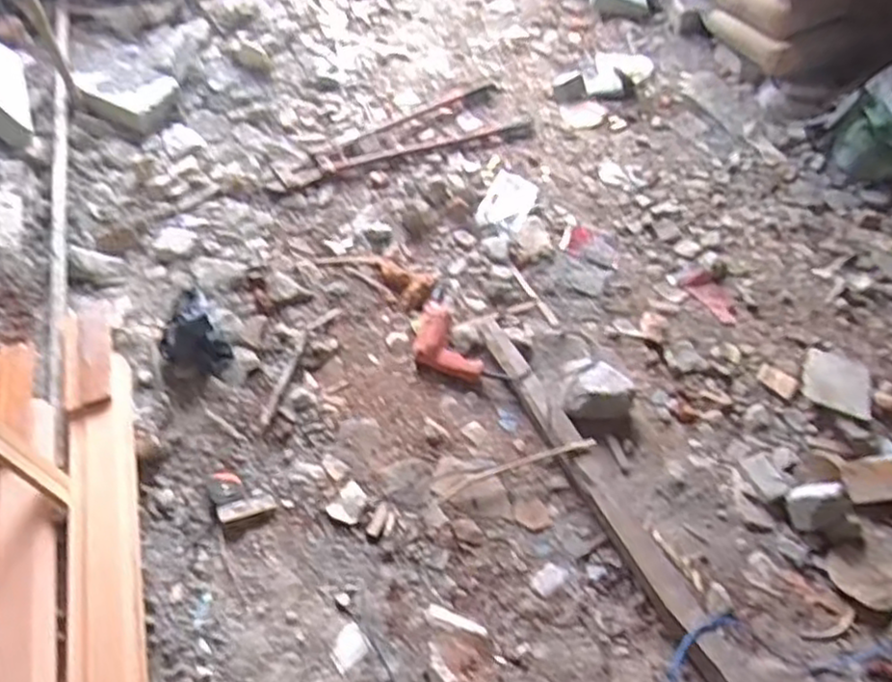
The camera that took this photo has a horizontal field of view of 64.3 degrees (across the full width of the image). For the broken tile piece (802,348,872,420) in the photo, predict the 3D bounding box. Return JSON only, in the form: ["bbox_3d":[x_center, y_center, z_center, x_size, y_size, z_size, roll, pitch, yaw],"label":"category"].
[{"bbox_3d":[0.956,0.100,1.731,0.156,0.020,0.212,17,47,18],"label":"broken tile piece"}]

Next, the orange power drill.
[{"bbox_3d":[-0.015,-0.017,1.664,0.138,0.080,0.261,-18,54,-19],"label":"orange power drill"}]

